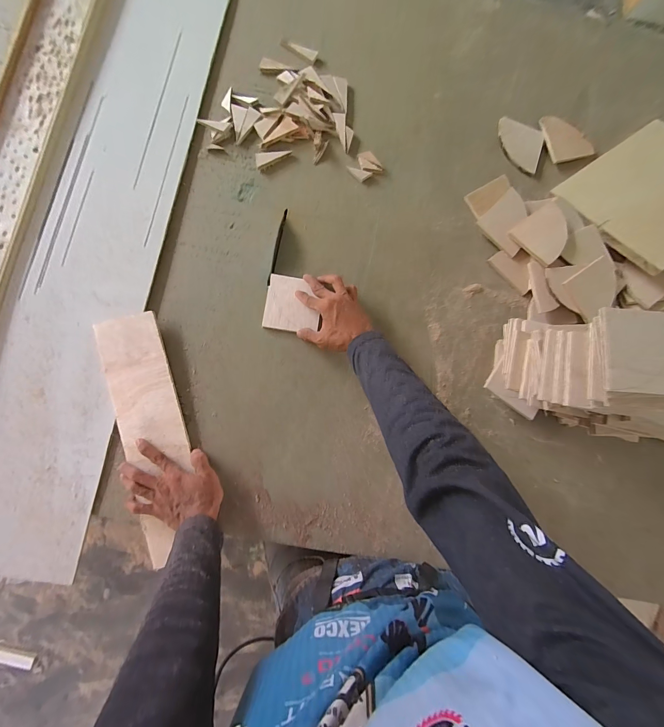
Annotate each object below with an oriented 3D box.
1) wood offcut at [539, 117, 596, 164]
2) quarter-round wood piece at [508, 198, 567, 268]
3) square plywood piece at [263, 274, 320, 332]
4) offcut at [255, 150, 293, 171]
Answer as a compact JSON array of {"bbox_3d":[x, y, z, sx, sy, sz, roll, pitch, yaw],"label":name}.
[{"bbox_3d":[0.500,-0.480,0.656,0.099,0.011,0.097,-18,93,-4],"label":"wood offcut"},{"bbox_3d":[0.412,-0.250,0.585,0.107,0.009,0.098,-38,67,12],"label":"quarter-round wood piece"},{"bbox_3d":[-0.072,-0.109,0.571,0.096,0.010,0.098,8,84,-6],"label":"square plywood piece"},{"bbox_3d":[-0.116,-0.404,0.604,0.073,0.004,0.029,-29,89,-8],"label":"offcut"}]

